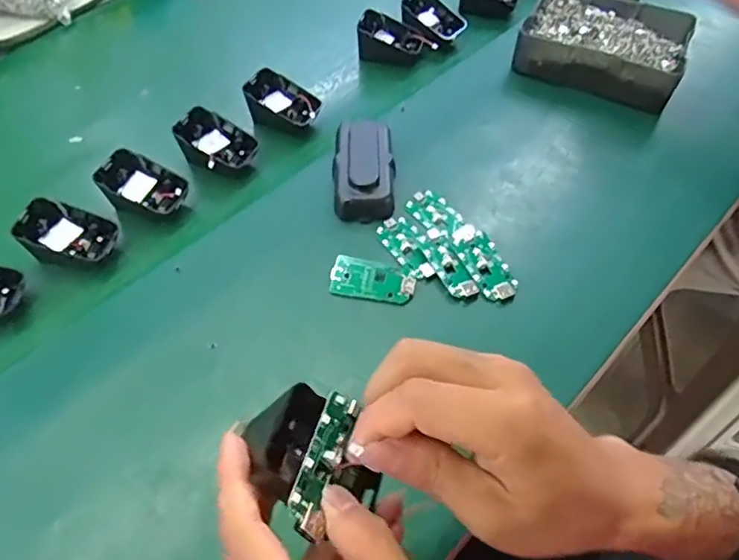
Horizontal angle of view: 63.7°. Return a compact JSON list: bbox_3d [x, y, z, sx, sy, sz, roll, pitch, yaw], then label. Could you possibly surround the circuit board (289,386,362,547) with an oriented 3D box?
[{"bbox_3d":[-0.020,0.077,0.258,0.019,0.006,0.063,39,44,-20],"label":"circuit board"}]

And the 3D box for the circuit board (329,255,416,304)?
[{"bbox_3d":[0.003,0.000,0.456,0.063,0.008,0.032,11,54,10],"label":"circuit board"}]

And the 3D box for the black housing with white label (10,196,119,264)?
[{"bbox_3d":[-0.238,-0.033,0.471,0.063,0.039,0.047,11,54,10],"label":"black housing with white label"}]

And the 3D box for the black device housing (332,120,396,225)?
[{"bbox_3d":[-0.005,-0.097,0.512,0.050,0.031,0.102,0,53,1],"label":"black device housing"}]

